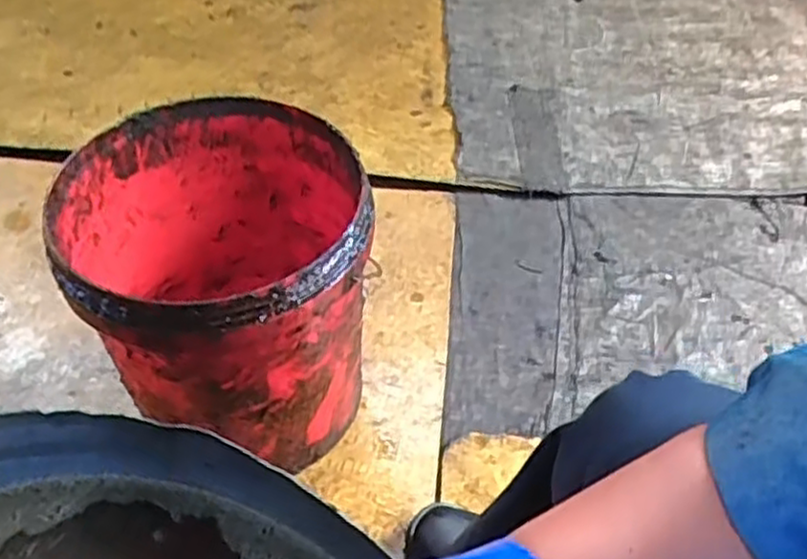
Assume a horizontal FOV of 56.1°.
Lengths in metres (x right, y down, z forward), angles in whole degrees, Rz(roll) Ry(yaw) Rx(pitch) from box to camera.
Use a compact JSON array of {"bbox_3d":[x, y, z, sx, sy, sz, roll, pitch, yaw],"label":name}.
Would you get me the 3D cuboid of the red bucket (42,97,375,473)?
[{"bbox_3d":[-0.175,0.013,0.802,0.272,0.279,0.293,1,48,-1],"label":"red bucket"}]

